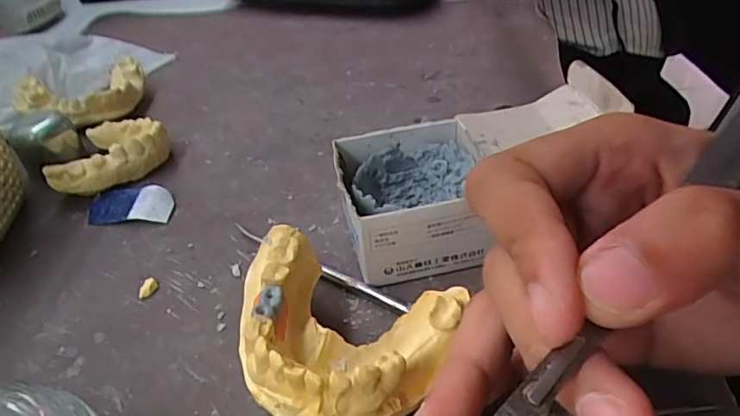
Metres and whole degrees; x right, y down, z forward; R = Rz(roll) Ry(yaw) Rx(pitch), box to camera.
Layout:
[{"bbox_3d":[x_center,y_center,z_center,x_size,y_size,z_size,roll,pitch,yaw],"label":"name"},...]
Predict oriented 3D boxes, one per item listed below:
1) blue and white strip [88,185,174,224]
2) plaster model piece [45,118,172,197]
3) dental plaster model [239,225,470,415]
[{"bbox_3d":[-0.113,-0.002,0.248,0.041,0.007,0.020,0,39,10],"label":"blue and white strip"},{"bbox_3d":[-0.137,-0.030,0.274,0.057,0.019,0.052,-27,42,-23],"label":"plaster model piece"},{"bbox_3d":[-0.012,0.041,0.162,0.071,0.037,0.062,9,41,20],"label":"dental plaster model"}]

